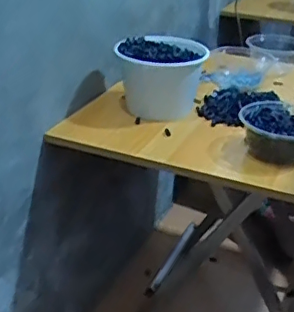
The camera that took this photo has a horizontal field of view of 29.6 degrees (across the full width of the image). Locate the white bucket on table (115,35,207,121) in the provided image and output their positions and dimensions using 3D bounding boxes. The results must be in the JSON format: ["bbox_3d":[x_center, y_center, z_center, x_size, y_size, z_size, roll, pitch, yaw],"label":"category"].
[{"bbox_3d":[0.023,-0.130,0.994,0.150,0.130,0.148,2,28,-1],"label":"white bucket on table"}]

